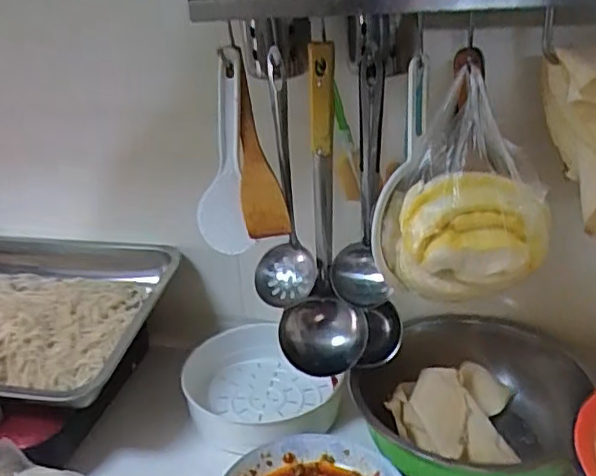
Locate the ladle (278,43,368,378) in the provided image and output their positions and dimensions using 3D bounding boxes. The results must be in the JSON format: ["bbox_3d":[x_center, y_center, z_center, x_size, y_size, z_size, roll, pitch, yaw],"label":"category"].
[{"bbox_3d":[0.025,-0.024,0.647,0.085,0.332,0.086,0,24,7],"label":"ladle"}]

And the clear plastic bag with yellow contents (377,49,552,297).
[{"bbox_3d":[0.147,-0.047,0.561,0.116,0.199,0.101,-9,25,-13],"label":"clear plastic bag with yellow contents"}]

